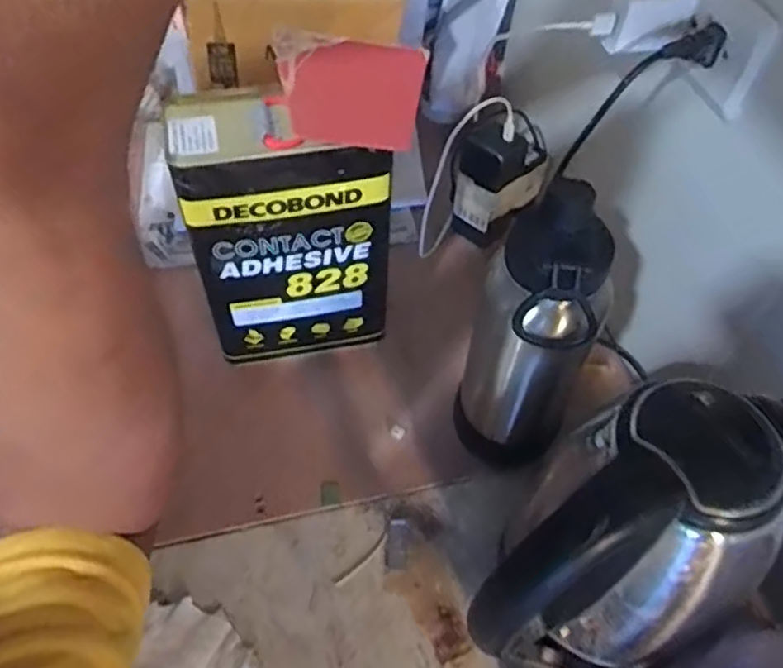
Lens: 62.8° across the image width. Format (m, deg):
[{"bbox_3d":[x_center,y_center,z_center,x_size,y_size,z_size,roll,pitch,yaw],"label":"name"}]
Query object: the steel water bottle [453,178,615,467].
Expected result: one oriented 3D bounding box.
[{"bbox_3d":[0.106,0.017,0.490,0.067,0.260,0.088,-28,59,-22],"label":"steel water bottle"}]

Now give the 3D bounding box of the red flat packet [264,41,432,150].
[{"bbox_3d":[-0.030,-0.171,0.459,0.105,0.020,0.079,3,86,-7],"label":"red flat packet"}]

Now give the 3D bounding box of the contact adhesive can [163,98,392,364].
[{"bbox_3d":[-0.088,-0.080,0.565,0.165,0.235,0.088,-9,54,-9],"label":"contact adhesive can"}]

